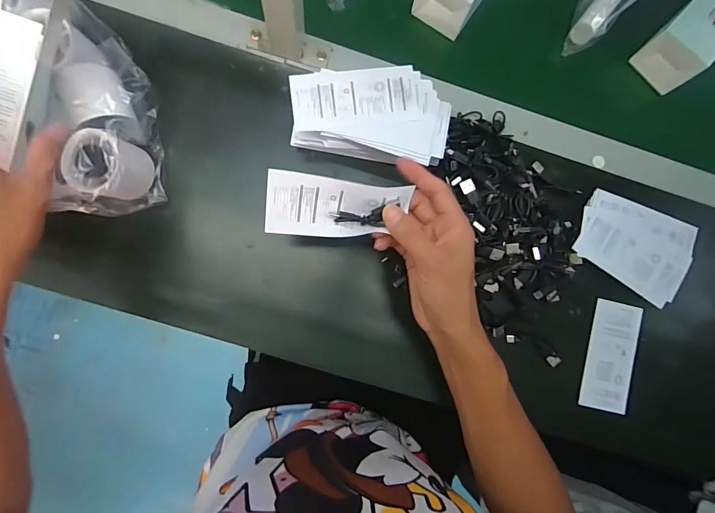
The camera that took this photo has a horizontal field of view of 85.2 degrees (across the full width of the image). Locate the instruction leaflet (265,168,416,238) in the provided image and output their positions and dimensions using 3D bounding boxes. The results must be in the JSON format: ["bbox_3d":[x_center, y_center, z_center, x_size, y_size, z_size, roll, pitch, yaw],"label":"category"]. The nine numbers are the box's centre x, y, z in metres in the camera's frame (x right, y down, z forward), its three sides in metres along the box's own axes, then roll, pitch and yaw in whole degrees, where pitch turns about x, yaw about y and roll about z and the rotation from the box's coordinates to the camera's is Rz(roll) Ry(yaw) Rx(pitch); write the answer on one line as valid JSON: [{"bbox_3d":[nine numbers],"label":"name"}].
[{"bbox_3d":[-0.016,-0.038,0.318,0.114,0.006,0.051,6,116,-11],"label":"instruction leaflet"}]

